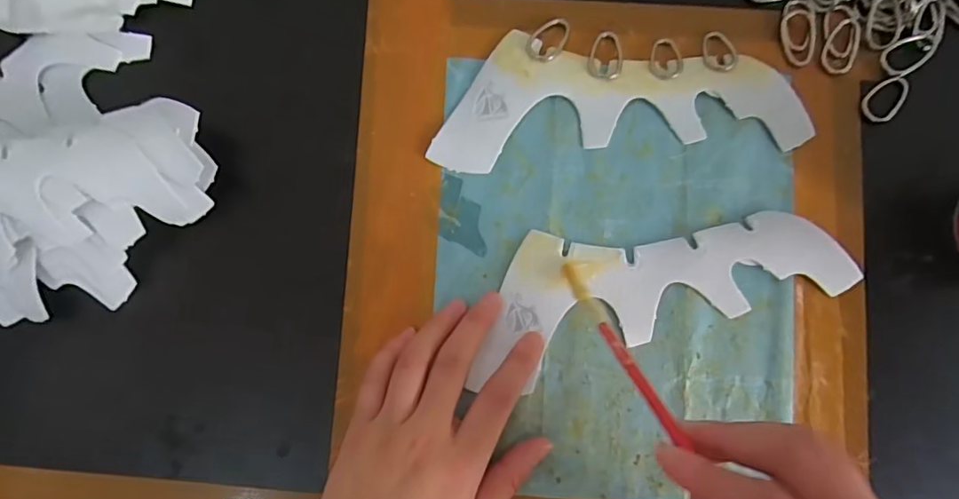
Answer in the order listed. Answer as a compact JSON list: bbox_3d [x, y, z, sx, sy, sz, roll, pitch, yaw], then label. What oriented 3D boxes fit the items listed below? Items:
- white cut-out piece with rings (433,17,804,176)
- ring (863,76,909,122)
[{"bbox_3d":[0.080,-0.096,0.312,0.211,0.009,0.082,-4,83,-2],"label":"white cut-out piece with rings"},{"bbox_3d":[0.249,-0.092,0.318,0.032,0.004,0.022,-29,84,-5],"label":"ring"}]

